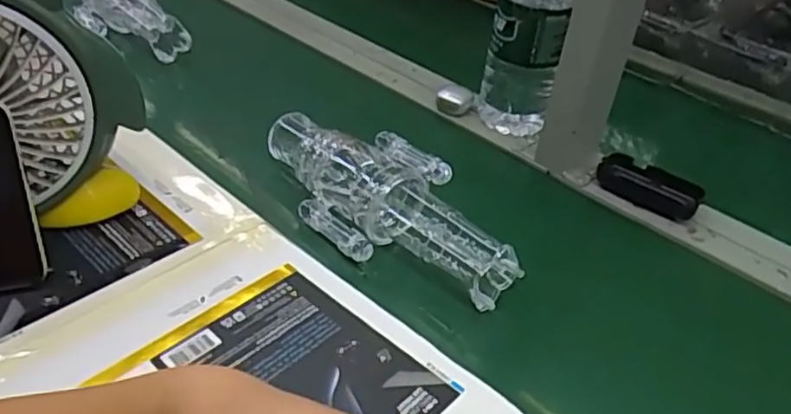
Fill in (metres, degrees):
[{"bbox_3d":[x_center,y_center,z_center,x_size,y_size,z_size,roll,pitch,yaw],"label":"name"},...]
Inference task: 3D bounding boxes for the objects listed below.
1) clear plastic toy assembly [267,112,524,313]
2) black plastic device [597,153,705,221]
[{"bbox_3d":[-0.017,-0.011,0.616,0.112,0.062,0.294,-24,47,-33],"label":"clear plastic toy assembly"},{"bbox_3d":[0.281,-0.025,0.719,0.110,0.025,0.044,26,42,23],"label":"black plastic device"}]

